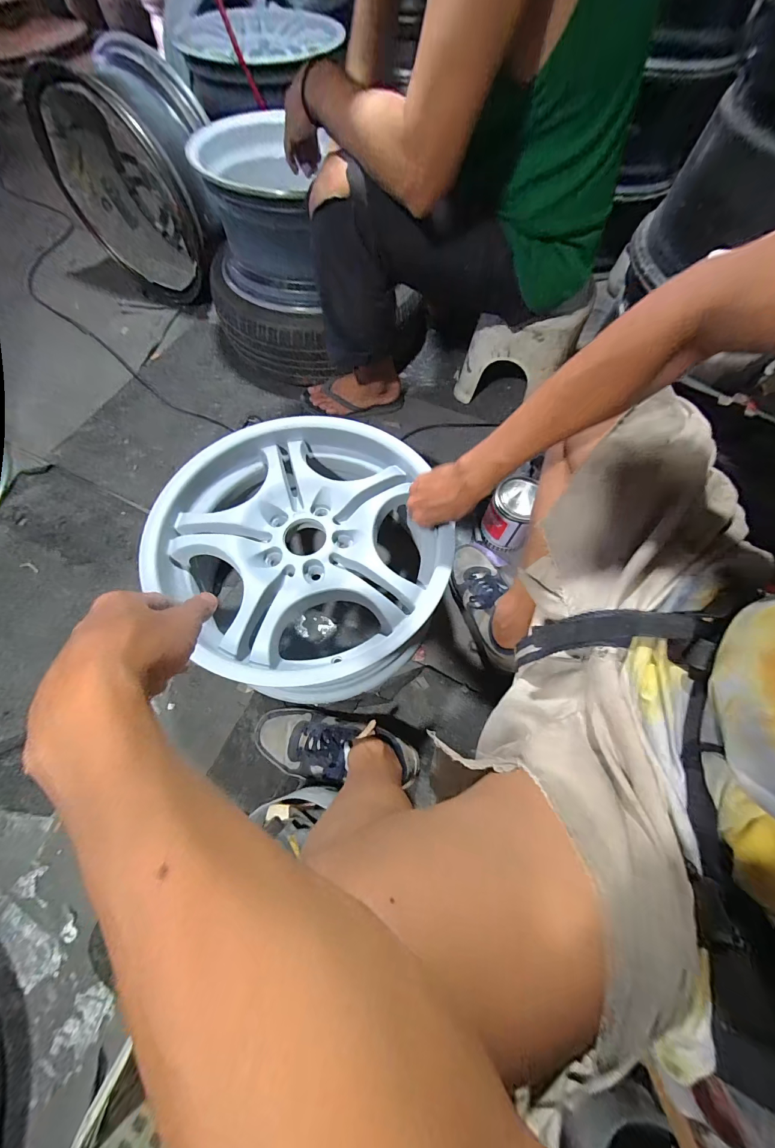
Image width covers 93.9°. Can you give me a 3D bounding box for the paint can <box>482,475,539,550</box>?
[{"bbox_3d":[0.243,-0.119,0.740,0.090,0.116,0.098,16,68,6],"label":"paint can"}]

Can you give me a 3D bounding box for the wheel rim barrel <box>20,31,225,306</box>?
[{"bbox_3d":[-0.625,-0.979,0.939,0.402,0.411,0.196,20,68,8],"label":"wheel rim barrel"}]

